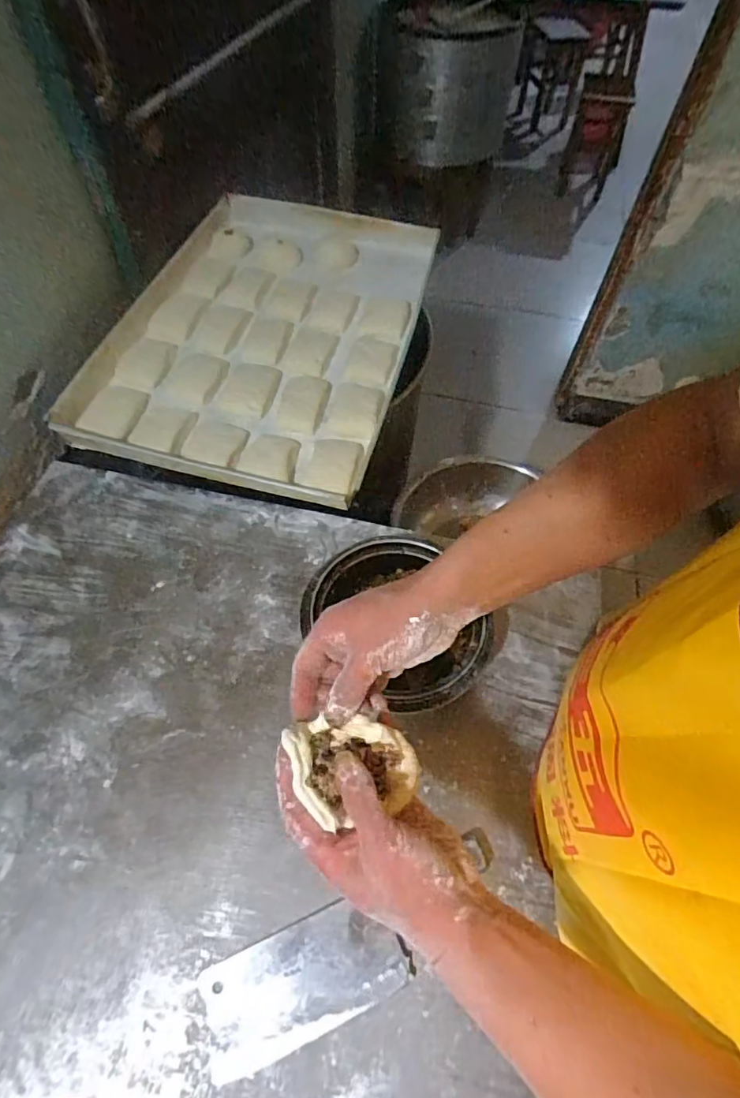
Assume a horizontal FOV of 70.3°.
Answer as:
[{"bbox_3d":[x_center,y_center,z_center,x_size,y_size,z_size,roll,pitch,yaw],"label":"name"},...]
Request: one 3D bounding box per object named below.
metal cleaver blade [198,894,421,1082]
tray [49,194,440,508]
[{"bbox_3d":[-0.055,0.372,0.456,0.172,0.005,0.081,-21,60,-11],"label":"metal cleaver blade"},{"bbox_3d":[-0.150,-0.357,0.830,0.426,0.057,0.645,13,58,6],"label":"tray"}]

